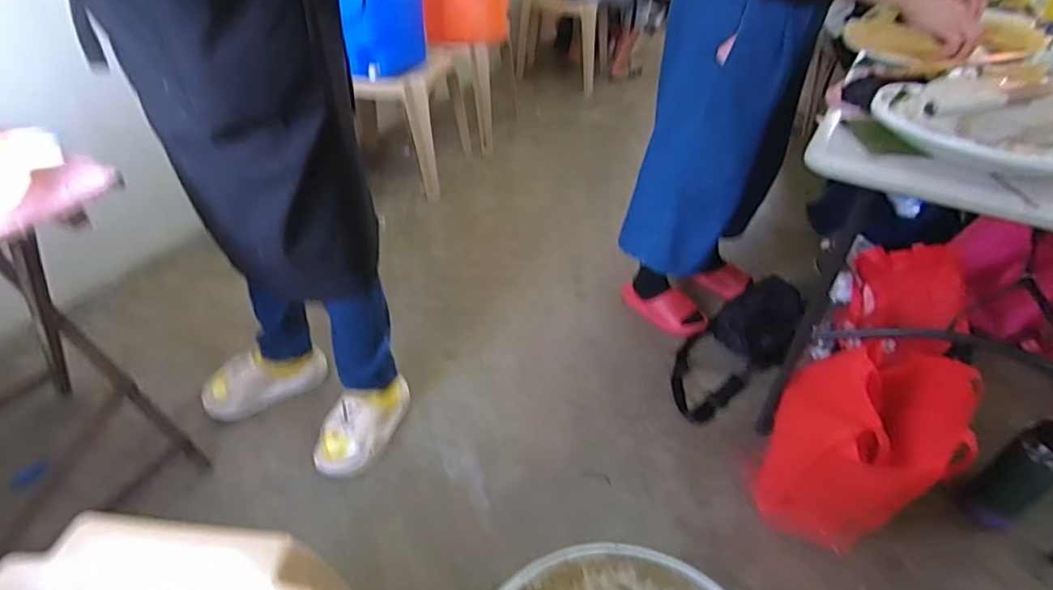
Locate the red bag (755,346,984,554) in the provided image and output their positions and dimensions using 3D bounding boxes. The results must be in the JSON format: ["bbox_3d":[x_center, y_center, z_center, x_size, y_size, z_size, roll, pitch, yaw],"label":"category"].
[{"bbox_3d":[0.635,0.289,1.072,0.274,0.395,0.226,23,45,28],"label":"red bag"}]

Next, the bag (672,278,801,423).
[{"bbox_3d":[0.558,0.117,1.485,0.255,0.118,0.522,29,48,30],"label":"bag"}]

